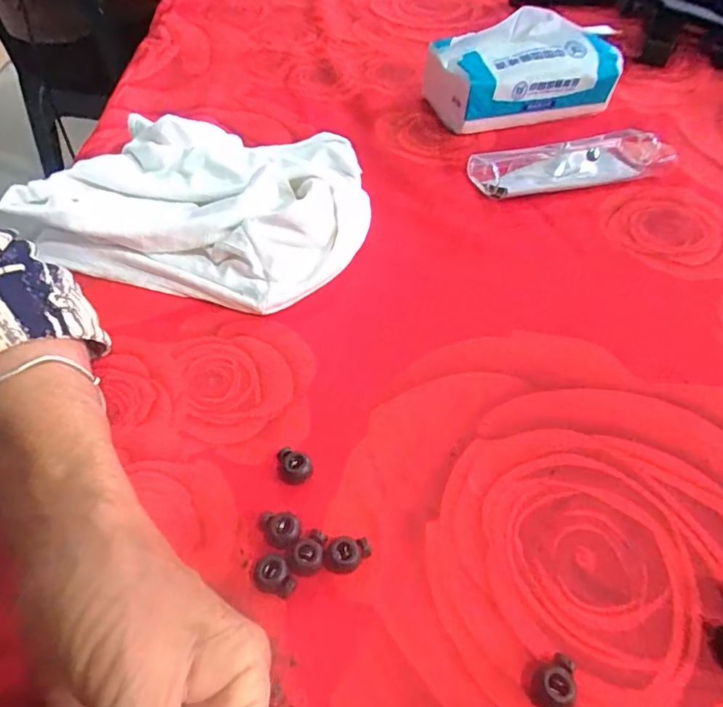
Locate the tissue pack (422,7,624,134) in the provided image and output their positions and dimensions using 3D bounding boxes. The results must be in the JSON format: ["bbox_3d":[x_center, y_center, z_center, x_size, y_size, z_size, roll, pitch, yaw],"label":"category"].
[{"bbox_3d":[0.147,-0.272,0.479,0.163,0.080,0.102,-16,53,-13],"label":"tissue pack"}]

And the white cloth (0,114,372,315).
[{"bbox_3d":[-0.109,-0.123,0.374,0.230,0.047,0.183,12,52,9],"label":"white cloth"}]

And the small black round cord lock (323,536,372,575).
[{"bbox_3d":[-0.006,0.090,0.228,0.021,0.010,0.013,-3,51,-3],"label":"small black round cord lock"}]

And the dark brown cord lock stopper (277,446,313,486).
[{"bbox_3d":[-0.034,0.057,0.254,0.019,0.012,0.013,17,53,13],"label":"dark brown cord lock stopper"}]

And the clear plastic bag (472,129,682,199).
[{"bbox_3d":[0.173,-0.161,0.422,0.164,0.026,0.052,-10,52,-9],"label":"clear plastic bag"}]

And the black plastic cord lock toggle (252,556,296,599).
[{"bbox_3d":[-0.038,0.098,0.222,0.015,0.010,0.018,-29,57,-22],"label":"black plastic cord lock toggle"}]

